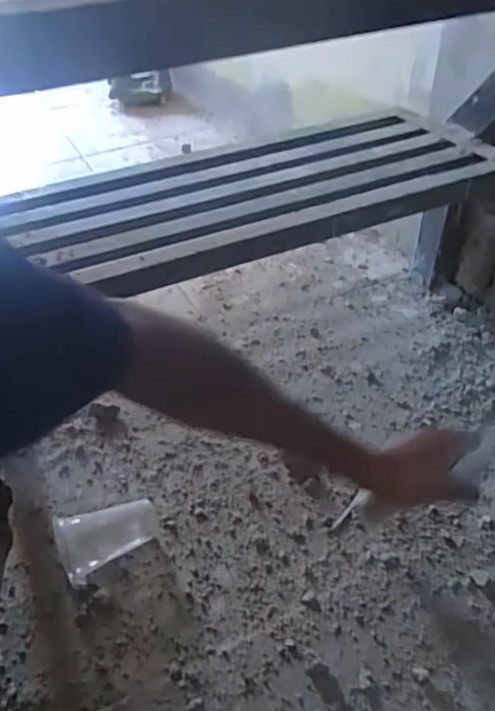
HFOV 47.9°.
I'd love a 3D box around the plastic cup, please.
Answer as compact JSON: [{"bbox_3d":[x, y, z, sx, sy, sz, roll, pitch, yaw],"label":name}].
[{"bbox_3d":[-0.147,0.186,0.577,0.109,0.056,0.058,-15,43,-13],"label":"plastic cup"}]

